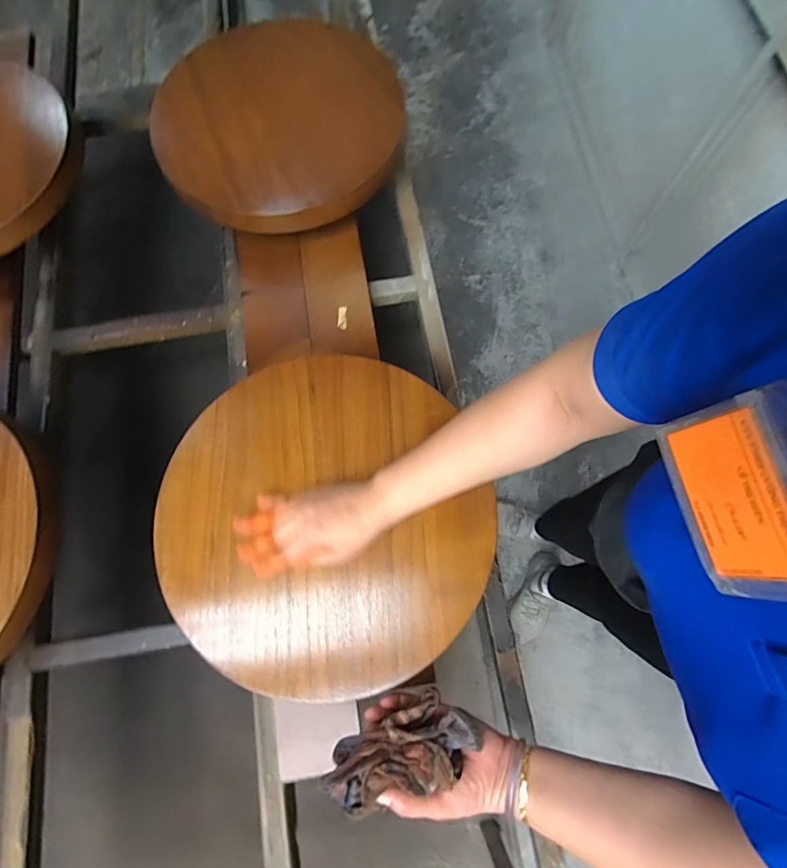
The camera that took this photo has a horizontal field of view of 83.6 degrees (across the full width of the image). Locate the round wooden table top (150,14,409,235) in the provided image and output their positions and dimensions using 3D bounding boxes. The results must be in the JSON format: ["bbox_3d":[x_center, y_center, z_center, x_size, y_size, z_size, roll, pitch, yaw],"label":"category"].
[{"bbox_3d":[-0.191,-0.537,0.736,0.398,0.058,0.415,0,74,-1],"label":"round wooden table top"}]

